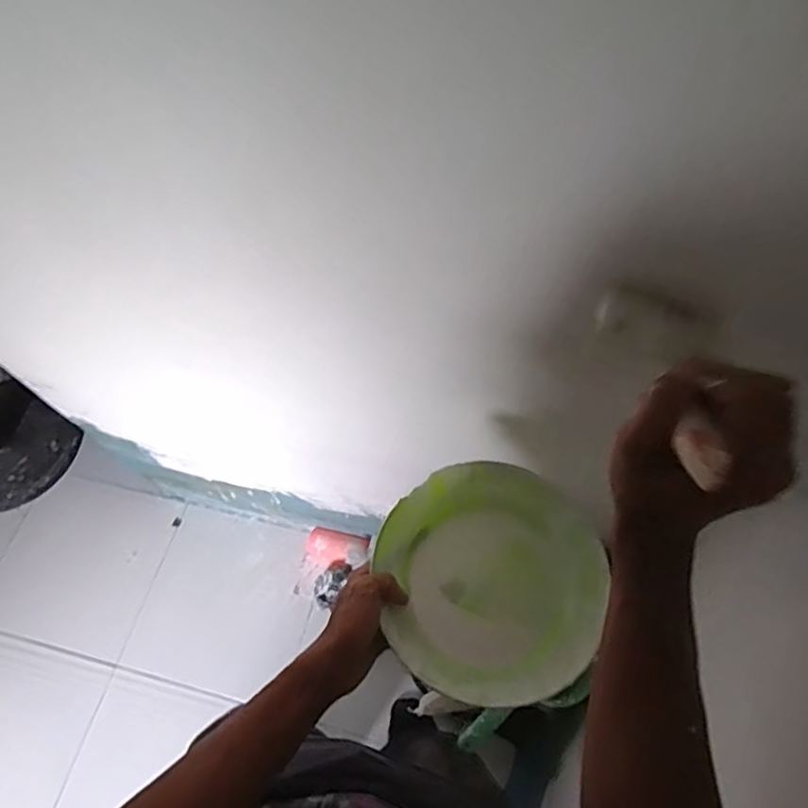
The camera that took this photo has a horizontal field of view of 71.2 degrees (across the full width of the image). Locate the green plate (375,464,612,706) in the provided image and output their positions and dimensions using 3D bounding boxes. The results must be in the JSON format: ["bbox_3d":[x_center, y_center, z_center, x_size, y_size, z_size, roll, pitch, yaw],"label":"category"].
[{"bbox_3d":[0.087,0.160,0.546,0.208,0.045,0.228,6,54,-8],"label":"green plate"}]

